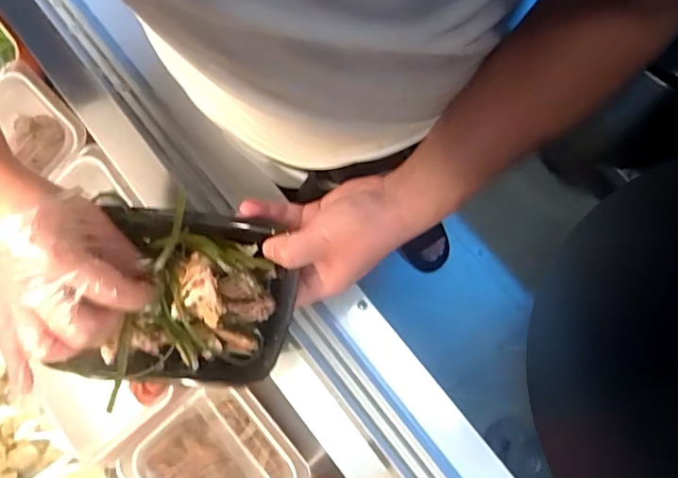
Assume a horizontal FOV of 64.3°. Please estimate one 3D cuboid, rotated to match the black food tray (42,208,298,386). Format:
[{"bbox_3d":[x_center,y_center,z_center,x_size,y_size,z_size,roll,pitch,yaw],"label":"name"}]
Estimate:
[{"bbox_3d":[-0.129,0.045,0.440,0.175,0.050,0.135,3,72,2],"label":"black food tray"}]

